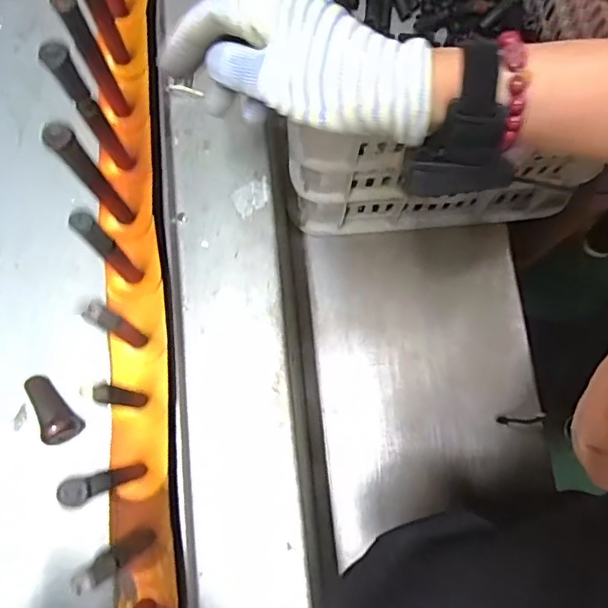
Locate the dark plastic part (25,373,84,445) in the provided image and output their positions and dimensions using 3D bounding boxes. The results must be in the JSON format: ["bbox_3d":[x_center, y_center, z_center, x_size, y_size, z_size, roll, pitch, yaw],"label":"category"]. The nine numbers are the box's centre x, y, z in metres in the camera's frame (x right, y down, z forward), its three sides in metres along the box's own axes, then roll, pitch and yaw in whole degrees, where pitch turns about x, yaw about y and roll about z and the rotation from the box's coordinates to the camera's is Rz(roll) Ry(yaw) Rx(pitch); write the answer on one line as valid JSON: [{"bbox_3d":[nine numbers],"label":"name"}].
[{"bbox_3d":[-0.210,0.085,0.460,0.027,0.030,0.059,-44,81,-9],"label":"dark plastic part"}]

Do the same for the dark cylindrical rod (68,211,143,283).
[{"bbox_3d":[-0.140,-0.038,0.412,0.016,0.139,0.014,43,78,5],"label":"dark cylindrical rod"}]

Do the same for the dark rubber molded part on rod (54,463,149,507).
[{"bbox_3d":[-0.127,0.117,0.375,0.017,0.145,0.015,-16,78,-4],"label":"dark rubber molded part on rod"}]

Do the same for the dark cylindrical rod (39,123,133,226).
[{"bbox_3d":[-0.154,-0.091,0.419,0.017,0.152,0.020,-35,83,-10],"label":"dark cylindrical rod"}]

